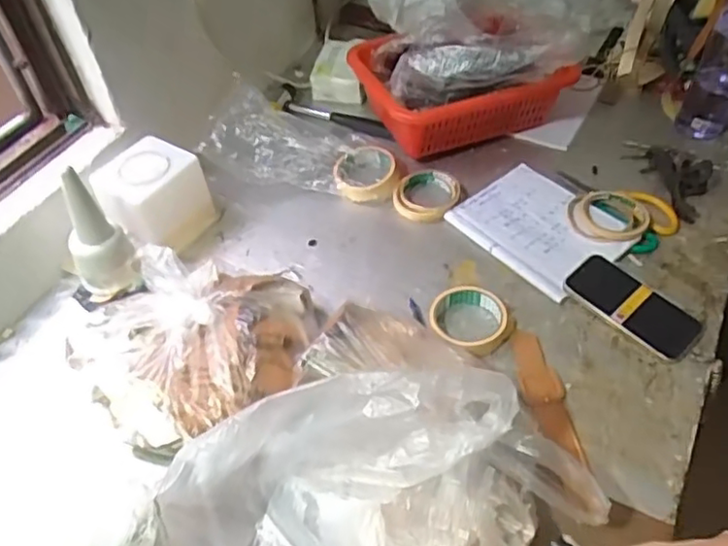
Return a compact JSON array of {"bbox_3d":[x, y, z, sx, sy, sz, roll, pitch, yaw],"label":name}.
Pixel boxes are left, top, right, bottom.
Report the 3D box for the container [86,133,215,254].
[{"bbox_3d":[-0.288,-0.099,0.876,0.103,0.116,0.124,20,54,20],"label":"container"}]

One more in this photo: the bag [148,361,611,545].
[{"bbox_3d":[0.005,0.234,0.548,0.381,0.140,0.251,-6,49,-1],"label":"bag"}]

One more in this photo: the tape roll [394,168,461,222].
[{"bbox_3d":[0.090,-0.114,0.920,0.091,0.021,0.085,-2,50,3],"label":"tape roll"}]

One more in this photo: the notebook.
[{"bbox_3d":[0.245,-0.068,0.874,0.167,0.016,0.203,-33,55,-22],"label":"notebook"}]

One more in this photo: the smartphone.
[{"bbox_3d":[0.328,0.036,0.775,0.081,0.015,0.155,-36,56,-24],"label":"smartphone"}]

